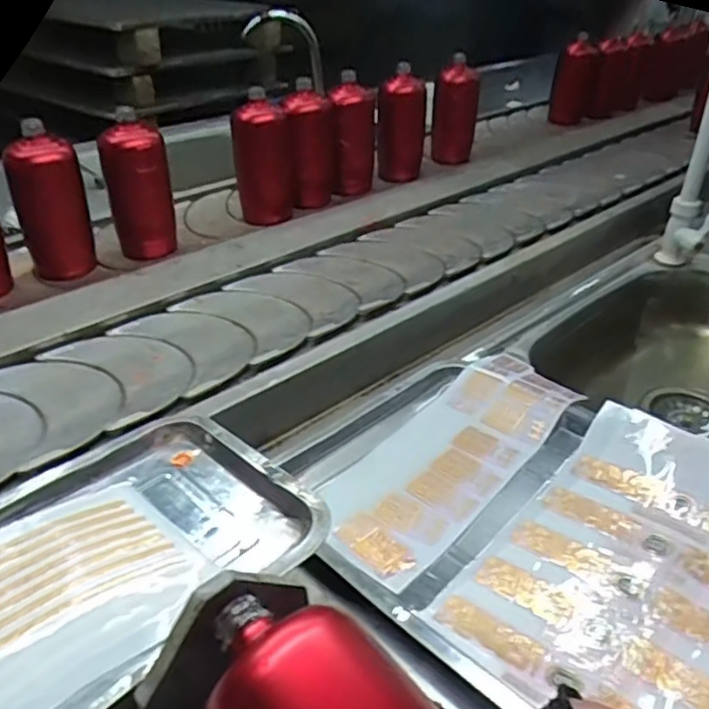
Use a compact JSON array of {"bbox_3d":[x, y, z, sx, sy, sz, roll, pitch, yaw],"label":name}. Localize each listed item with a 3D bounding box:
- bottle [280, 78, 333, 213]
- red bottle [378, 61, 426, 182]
[{"bbox_3d":[-0.068,-0.339,1.039,0.075,0.182,0.069,-6,34,-11],"label":"bottle"},{"bbox_3d":[0.087,-0.428,1.191,0.085,0.180,0.095,3,34,3],"label":"red bottle"}]

